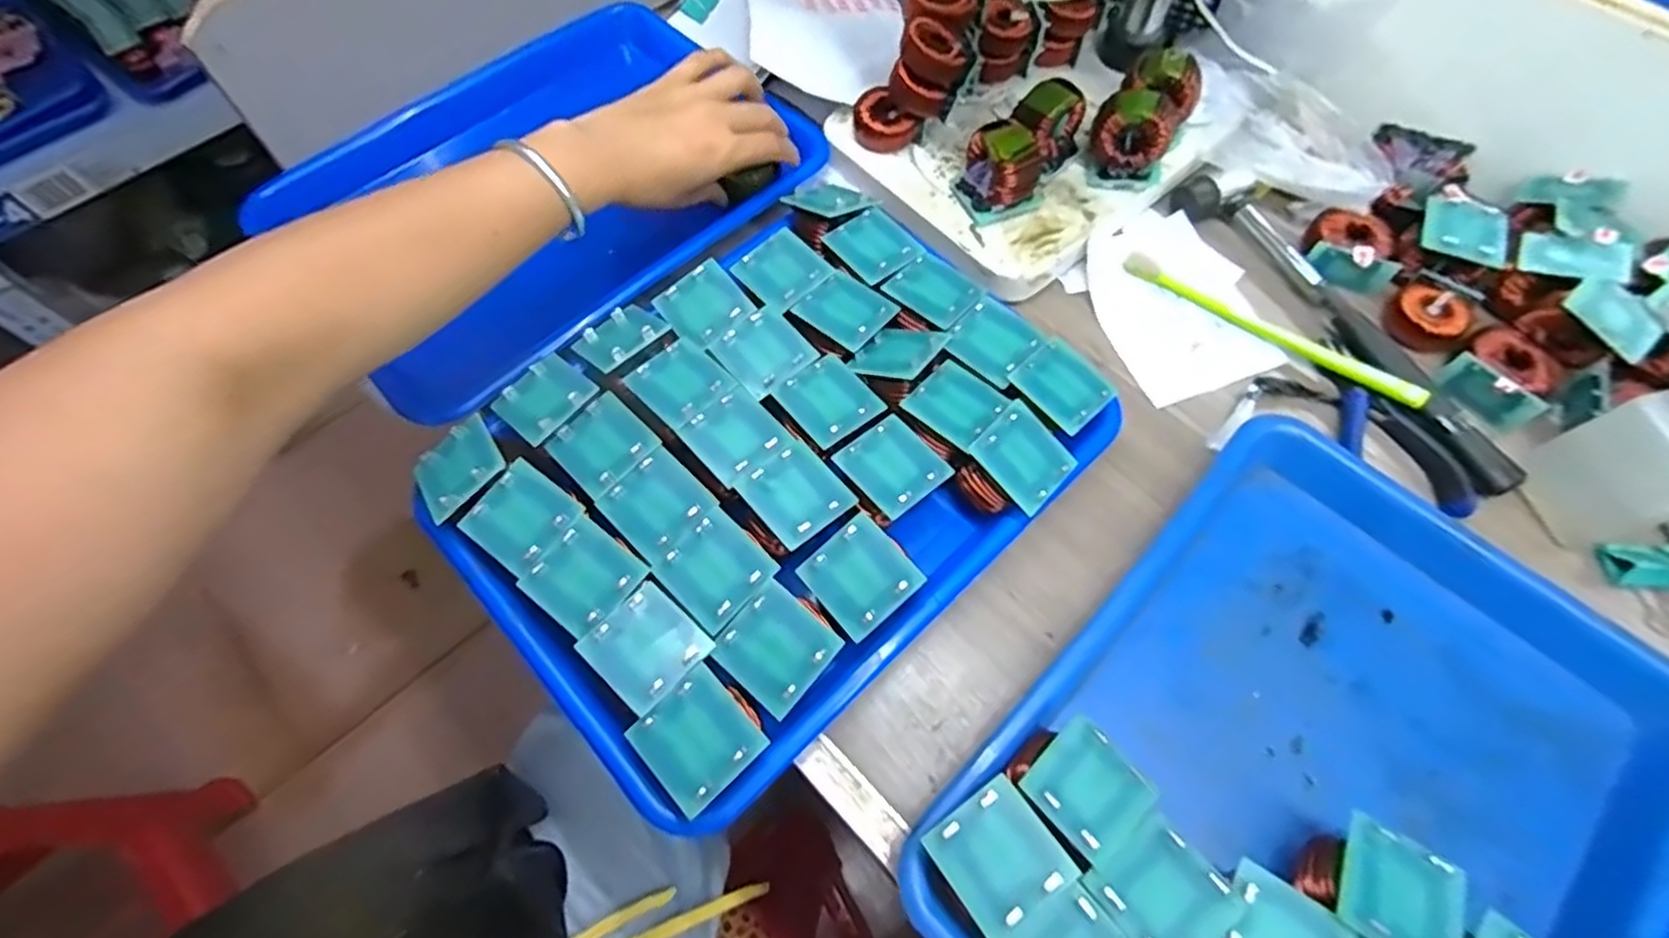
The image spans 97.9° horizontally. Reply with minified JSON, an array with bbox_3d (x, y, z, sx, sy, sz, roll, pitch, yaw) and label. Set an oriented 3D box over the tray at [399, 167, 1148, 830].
[{"bbox_3d":[-0.036,-0.009,0.396,0.307,0.058,0.245,-39,68,-21],"label":"tray"}]

